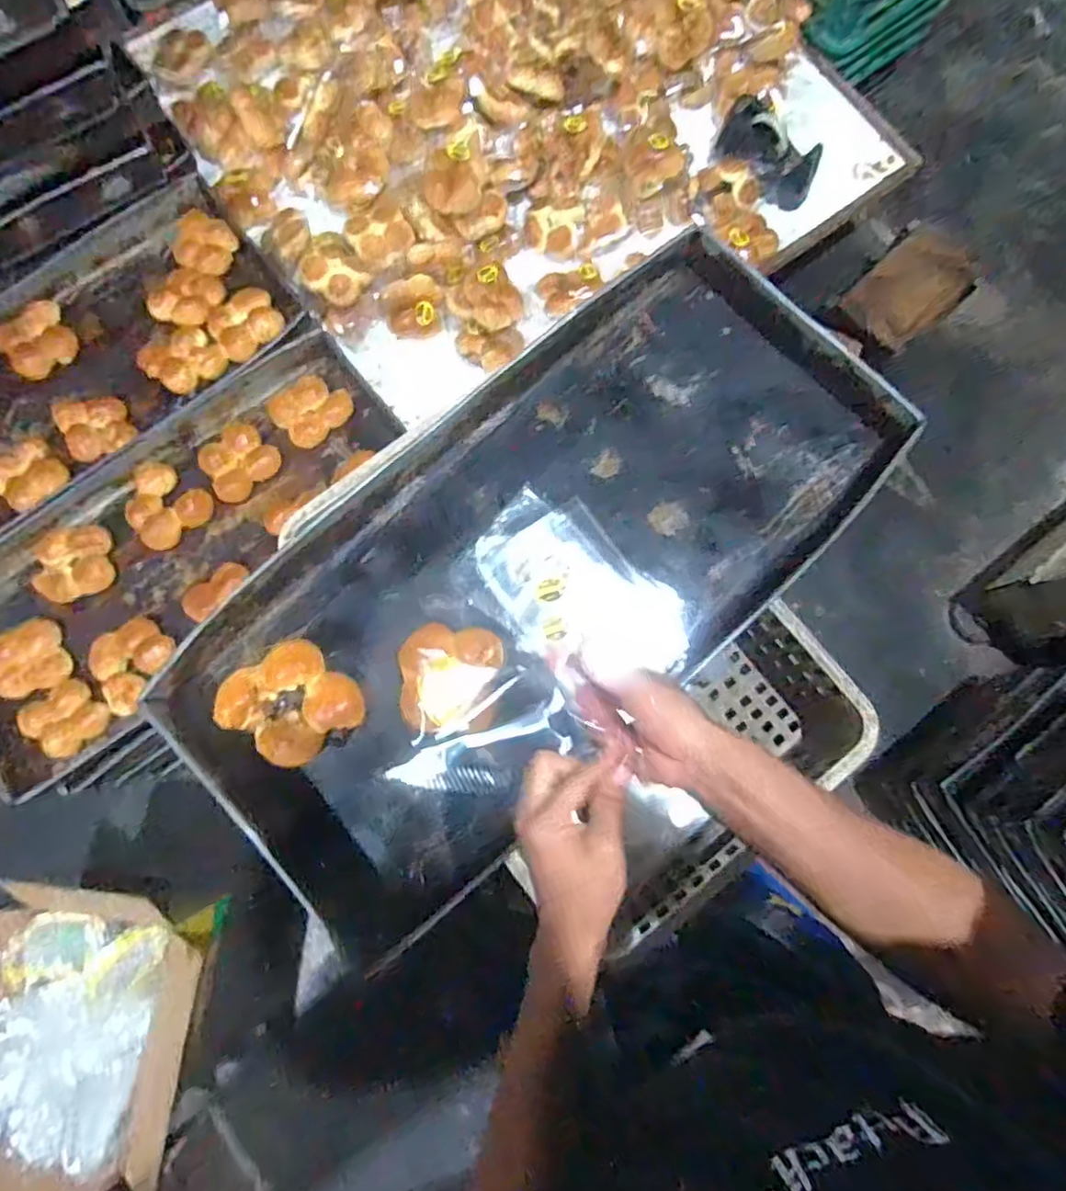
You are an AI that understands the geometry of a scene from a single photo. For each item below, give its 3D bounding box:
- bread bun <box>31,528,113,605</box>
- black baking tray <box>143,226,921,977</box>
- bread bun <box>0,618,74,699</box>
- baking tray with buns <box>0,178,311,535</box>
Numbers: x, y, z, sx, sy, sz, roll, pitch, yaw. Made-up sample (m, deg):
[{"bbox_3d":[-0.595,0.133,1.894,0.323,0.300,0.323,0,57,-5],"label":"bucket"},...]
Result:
[{"bbox_3d":[-0.749,-0.050,1.057,0.116,0.042,0.121,-8,79,-2],"label":"bread bun"},{"bbox_3d":[0.024,-0.048,0.706,0.815,0.069,0.387,-41,82,-8],"label":"black baking tray"},{"bbox_3d":[-0.805,0.098,1.025,0.103,0.036,0.108,-19,80,-5],"label":"bread bun"},{"bbox_3d":[-0.811,-0.366,1.115,0.804,0.056,0.374,-38,82,-8],"label":"baking tray with buns"}]

